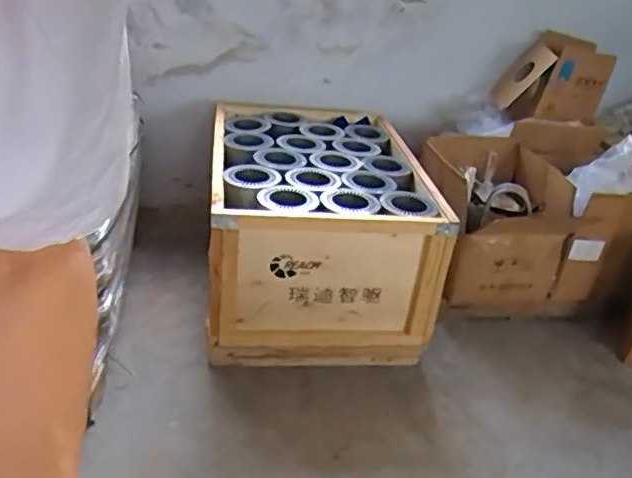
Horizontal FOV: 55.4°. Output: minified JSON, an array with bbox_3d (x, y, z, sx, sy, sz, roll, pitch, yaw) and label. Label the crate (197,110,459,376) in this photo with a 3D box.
[{"bbox_3d":[0.001,-0.024,1.939,0.608,0.537,0.762,2,29,-9],"label":"crate"}]

